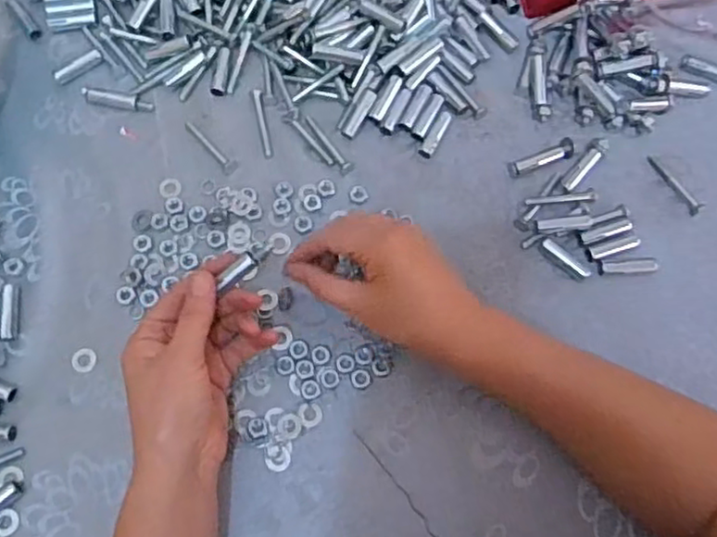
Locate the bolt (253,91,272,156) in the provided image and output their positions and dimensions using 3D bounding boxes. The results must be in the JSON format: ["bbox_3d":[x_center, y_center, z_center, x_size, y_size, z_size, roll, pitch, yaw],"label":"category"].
[{"bbox_3d":[-0.074,-0.113,0.523,0.006,0.004,0.057,-11,72,-5],"label":"bolt"}]

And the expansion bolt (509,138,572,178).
[{"bbox_3d":[0.140,-0.084,0.515,0.052,0.009,0.014,-22,74,-8],"label":"expansion bolt"}]

